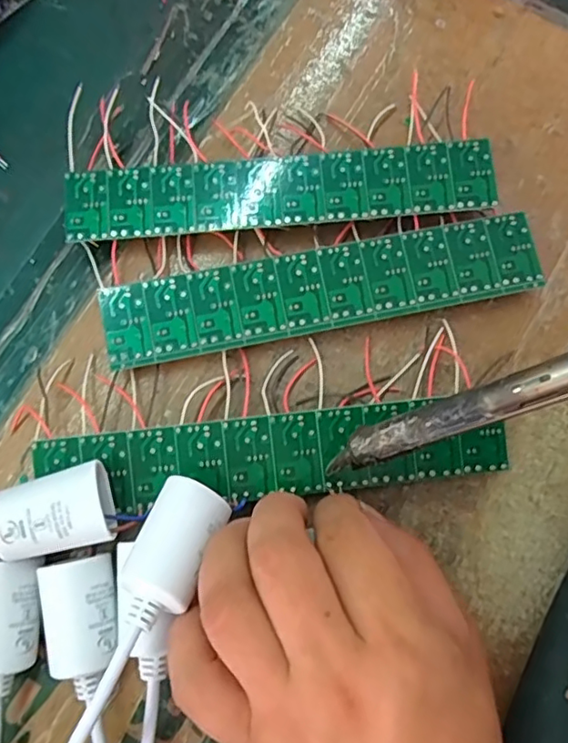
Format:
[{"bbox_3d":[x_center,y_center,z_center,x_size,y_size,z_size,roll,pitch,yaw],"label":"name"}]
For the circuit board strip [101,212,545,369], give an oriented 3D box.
[{"bbox_3d":[0.019,-0.039,0.276,0.200,0.016,0.039,-11,78,-3],"label":"circuit board strip"}]

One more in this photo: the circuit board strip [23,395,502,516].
[{"bbox_3d":[-0.004,0.036,0.252,0.198,0.008,0.039,-1,78,-2],"label":"circuit board strip"}]

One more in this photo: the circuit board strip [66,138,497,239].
[{"bbox_3d":[-0.002,-0.086,0.283,0.199,0.020,0.035,-5,78,-2],"label":"circuit board strip"}]

